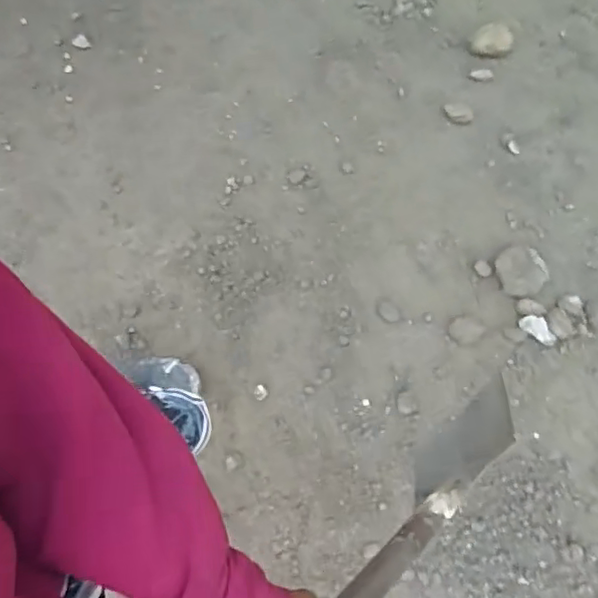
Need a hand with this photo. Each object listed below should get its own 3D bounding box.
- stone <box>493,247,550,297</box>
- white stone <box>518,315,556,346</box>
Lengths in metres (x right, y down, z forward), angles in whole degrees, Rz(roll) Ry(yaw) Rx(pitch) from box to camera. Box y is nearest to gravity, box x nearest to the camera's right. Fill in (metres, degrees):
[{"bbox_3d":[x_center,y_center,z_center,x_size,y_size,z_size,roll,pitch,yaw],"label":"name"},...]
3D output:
[{"bbox_3d":[0.502,-0.067,1.346,0.108,0.045,0.141,-7,67,-1],"label":"stone"},{"bbox_3d":[0.529,0.067,1.306,0.086,0.024,0.045,34,72,15],"label":"white stone"}]

